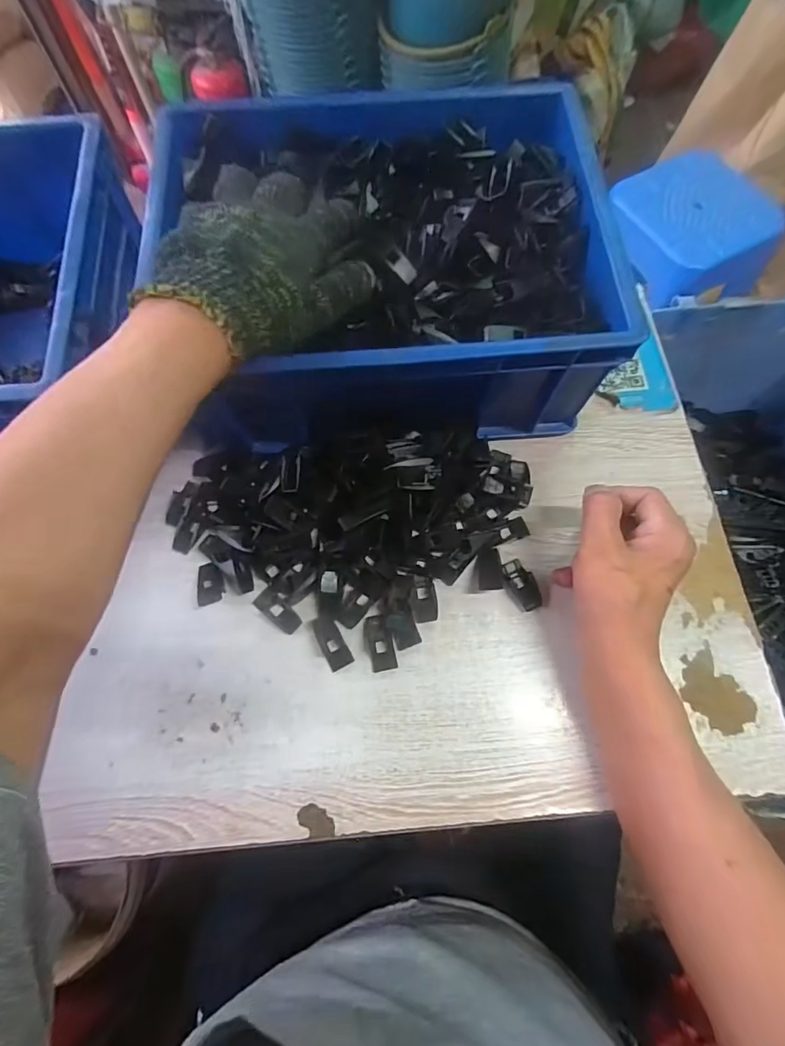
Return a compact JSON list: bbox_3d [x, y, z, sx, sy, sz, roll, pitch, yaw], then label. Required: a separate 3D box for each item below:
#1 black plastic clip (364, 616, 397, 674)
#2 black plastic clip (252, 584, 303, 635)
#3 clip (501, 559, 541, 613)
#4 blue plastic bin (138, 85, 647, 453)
[{"bbox_3d":[-0.010,0.092,0.370,0.020,0.007,0.042,-17,71,-6],"label":"black plastic clip"},{"bbox_3d":[-0.089,0.068,0.378,0.041,0.004,0.021,38,75,12],"label":"black plastic clip"},{"bbox_3d":[0.100,0.049,0.380,0.023,0.012,0.041,-25,73,-9],"label":"clip"},{"bbox_3d":[-0.009,-0.208,0.400,0.324,0.106,0.277,-5,71,-2],"label":"blue plastic bin"}]

